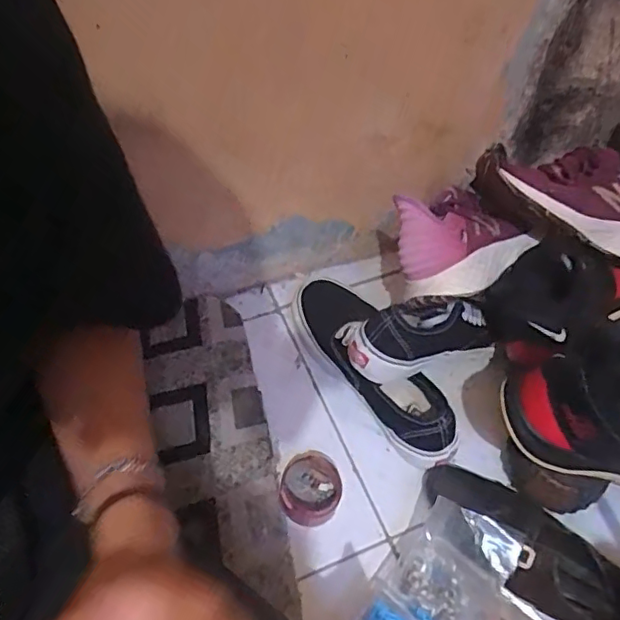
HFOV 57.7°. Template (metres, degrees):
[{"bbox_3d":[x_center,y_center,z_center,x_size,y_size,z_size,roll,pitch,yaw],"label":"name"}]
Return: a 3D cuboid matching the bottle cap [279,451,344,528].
[{"bbox_3d":[0.001,0.177,0.557,0.060,0.042,0.066,9,54,4],"label":"bottle cap"}]

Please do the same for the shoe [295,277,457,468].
[{"bbox_3d":[0.069,0.060,0.639,0.087,0.062,0.260,-31,61,-22],"label":"shoe"}]

